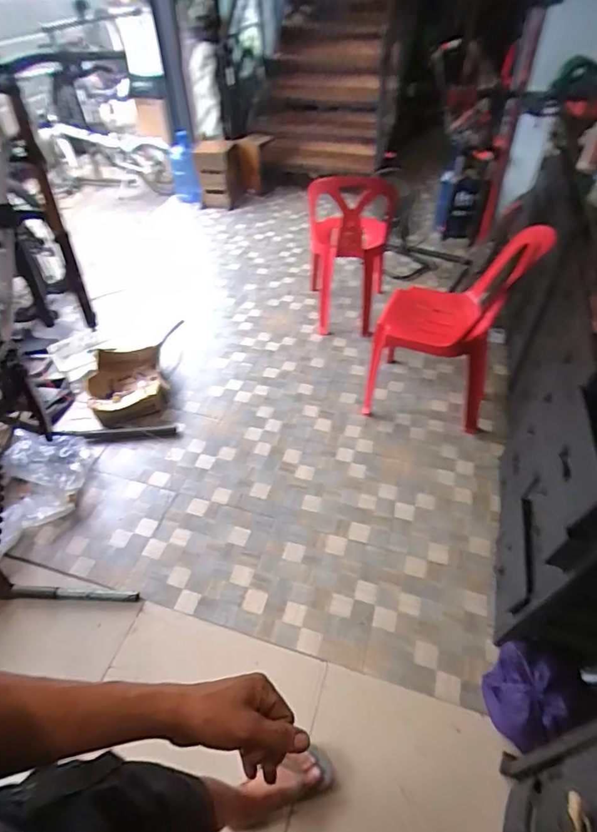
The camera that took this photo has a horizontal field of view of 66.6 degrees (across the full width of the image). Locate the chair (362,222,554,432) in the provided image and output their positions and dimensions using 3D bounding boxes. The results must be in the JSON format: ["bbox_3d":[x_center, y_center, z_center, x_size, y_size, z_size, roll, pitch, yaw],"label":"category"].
[{"bbox_3d":[0.567,-0.342,1.775,0.490,0.753,0.428,14,50,14],"label":"chair"}]

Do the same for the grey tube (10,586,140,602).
[{"bbox_3d":[-0.708,0.563,1.445,0.398,0.028,0.039,0,48,2],"label":"grey tube"}]

